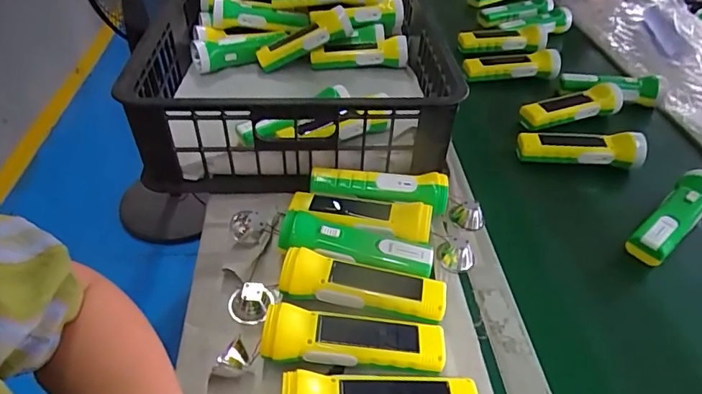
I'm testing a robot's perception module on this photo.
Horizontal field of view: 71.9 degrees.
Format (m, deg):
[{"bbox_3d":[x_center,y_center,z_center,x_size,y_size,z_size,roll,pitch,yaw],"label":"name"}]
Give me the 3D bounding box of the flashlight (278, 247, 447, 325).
[{"bbox_3d":[0.011,0.093,0.490,0.162,0.037,0.048,11,43,6],"label":"flashlight"}]

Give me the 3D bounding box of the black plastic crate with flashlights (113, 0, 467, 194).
[{"bbox_3d":[-0.088,-0.254,0.798,0.405,0.142,0.611,-2,44,-8],"label":"black plastic crate with flashlights"}]

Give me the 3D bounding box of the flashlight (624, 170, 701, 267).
[{"bbox_3d":[0.415,0.019,0.614,0.190,0.043,0.049,-26,50,-32],"label":"flashlight"}]

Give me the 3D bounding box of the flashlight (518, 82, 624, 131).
[{"bbox_3d":[0.370,-0.147,0.806,0.193,0.053,0.044,-13,45,-22],"label":"flashlight"}]

